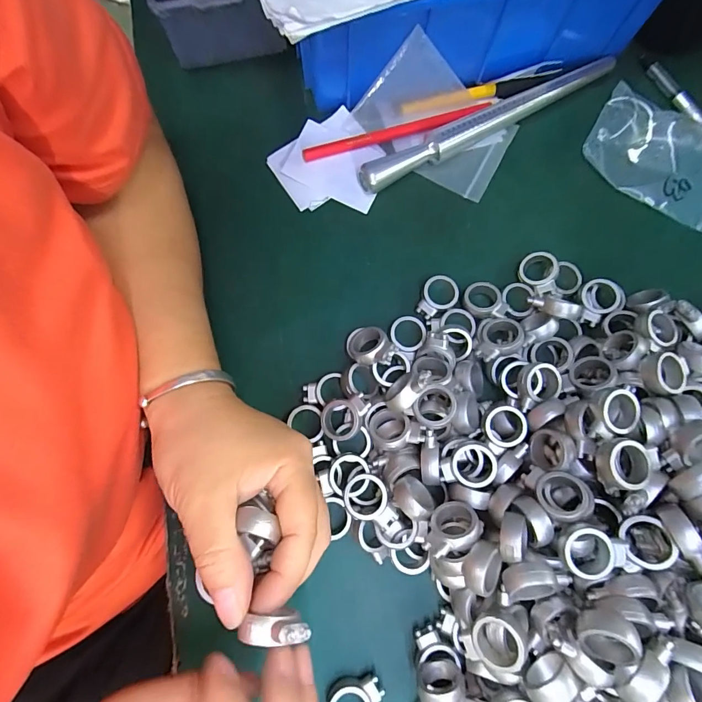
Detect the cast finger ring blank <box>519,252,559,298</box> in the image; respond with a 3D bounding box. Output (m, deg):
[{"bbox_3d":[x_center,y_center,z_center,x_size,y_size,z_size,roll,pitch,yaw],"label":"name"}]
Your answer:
[{"bbox_3d":[0.138,-0.056,0.285,0.025,0.013,0.030,-30,79,-6],"label":"cast finger ring blank"}]

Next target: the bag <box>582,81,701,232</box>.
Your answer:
[{"bbox_3d":[0.250,-0.155,0.308,0.120,0.016,0.077,29,80,6],"label":"bag"}]

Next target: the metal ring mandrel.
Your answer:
[{"bbox_3d":[0.112,-0.180,0.309,0.232,0.022,0.016,-28,79,-6],"label":"metal ring mandrel"}]

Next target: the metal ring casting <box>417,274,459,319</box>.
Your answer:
[{"bbox_3d":[0.062,-0.040,0.281,0.024,0.004,0.034,37,81,8],"label":"metal ring casting"}]

